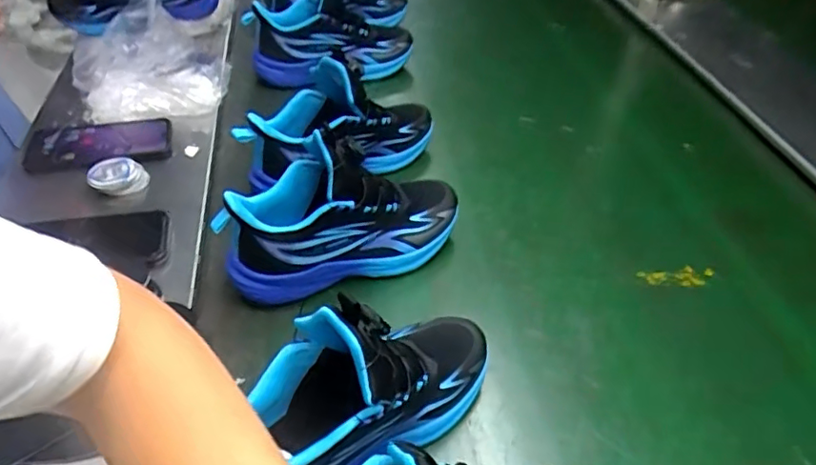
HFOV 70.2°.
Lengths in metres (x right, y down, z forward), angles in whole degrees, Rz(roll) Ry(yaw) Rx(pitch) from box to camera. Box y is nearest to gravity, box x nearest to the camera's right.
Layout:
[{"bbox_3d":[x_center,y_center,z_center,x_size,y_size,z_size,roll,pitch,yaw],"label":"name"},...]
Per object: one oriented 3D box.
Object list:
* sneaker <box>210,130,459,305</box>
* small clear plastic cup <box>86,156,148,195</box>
[{"bbox_3d":[-0.063,-0.027,0.589,0.251,0.119,0.098,-14,47,-19],"label":"sneaker"},{"bbox_3d":[-0.337,-0.065,0.676,0.061,0.023,0.049,-21,48,-25],"label":"small clear plastic cup"}]

